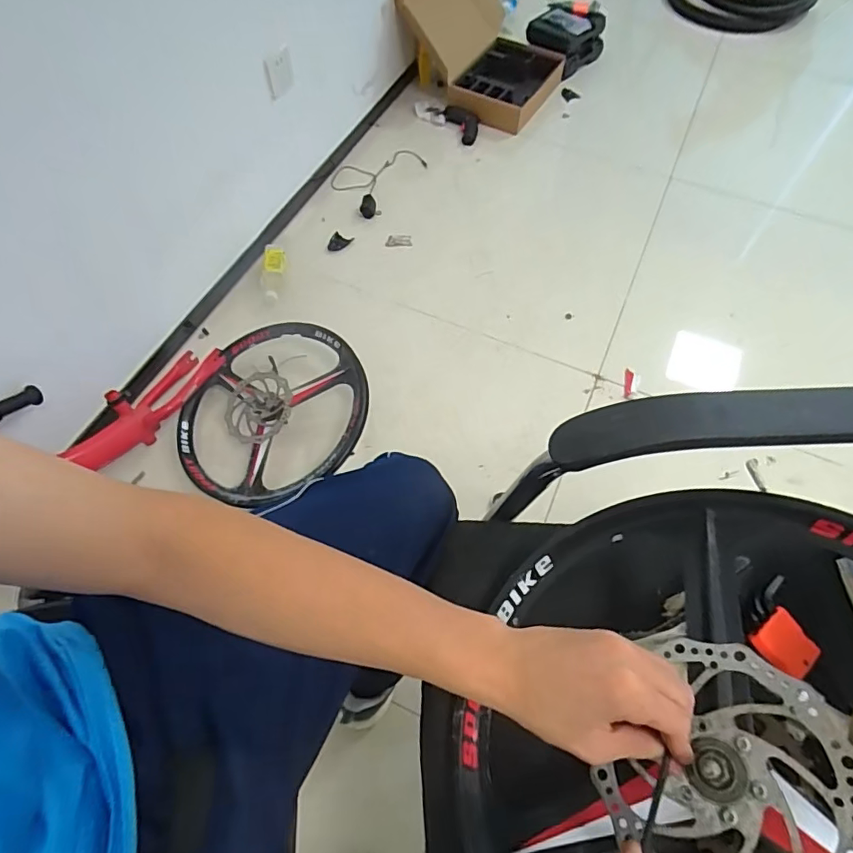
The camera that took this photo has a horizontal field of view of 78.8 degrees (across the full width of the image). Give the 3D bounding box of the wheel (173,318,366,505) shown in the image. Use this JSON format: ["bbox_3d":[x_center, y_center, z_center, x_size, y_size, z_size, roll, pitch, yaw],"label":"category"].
[{"bbox_3d":[-0.305,-0.043,1.071,0.374,0.092,0.390,14,63,7],"label":"wheel"}]

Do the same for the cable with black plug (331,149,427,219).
[{"bbox_3d":[-0.148,-0.744,1.558,0.203,0.049,0.321,31,66,18],"label":"cable with black plug"}]

